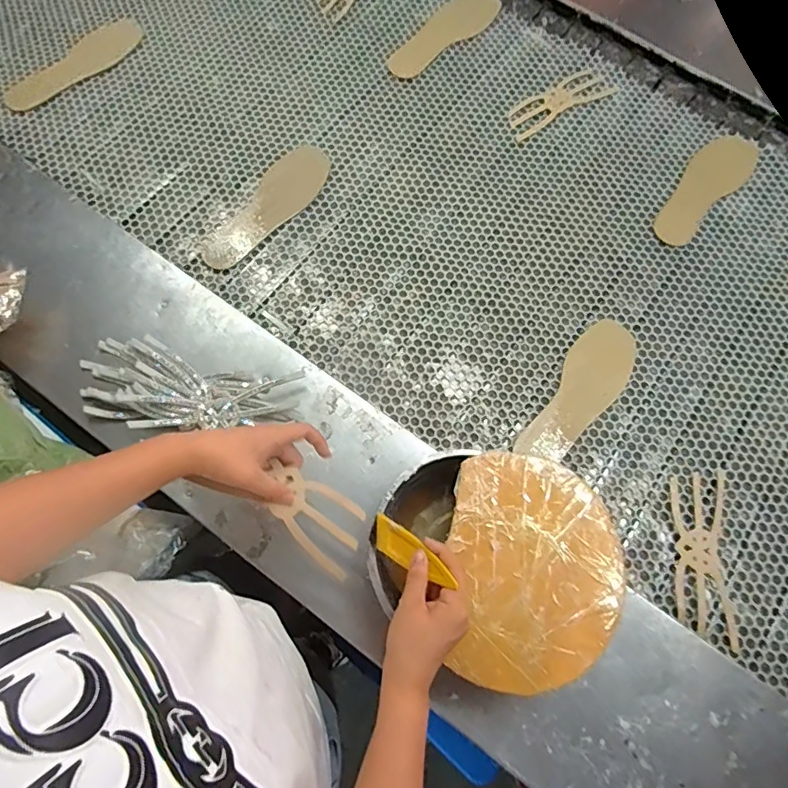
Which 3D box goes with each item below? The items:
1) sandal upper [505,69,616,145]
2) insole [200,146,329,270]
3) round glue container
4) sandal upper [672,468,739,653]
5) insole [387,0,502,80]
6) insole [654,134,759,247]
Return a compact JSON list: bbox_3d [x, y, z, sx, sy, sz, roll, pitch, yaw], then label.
[{"bbox_3d":[0.285,-0.507,0.872,0.207,0.005,0.065,-31,76,-9],"label":"sandal upper"},{"bbox_3d":[-0.196,-0.294,0.789,0.088,0.007,0.258,32,74,12],"label":"insole"},{"bbox_3d":[0.118,0.184,0.577,0.262,0.071,0.236,38,75,11],"label":"round glue container"},{"bbox_3d":[0.398,0.207,0.646,0.076,0.012,0.208,7,73,2],"label":"sandal upper"},{"bbox_3d":[0.091,-0.660,0.913,0.251,0.009,0.076,-41,78,-12],"label":"insole"},{"bbox_3d":[0.514,-0.338,0.825,0.086,0.004,0.257,37,76,10],"label":"insole"}]

